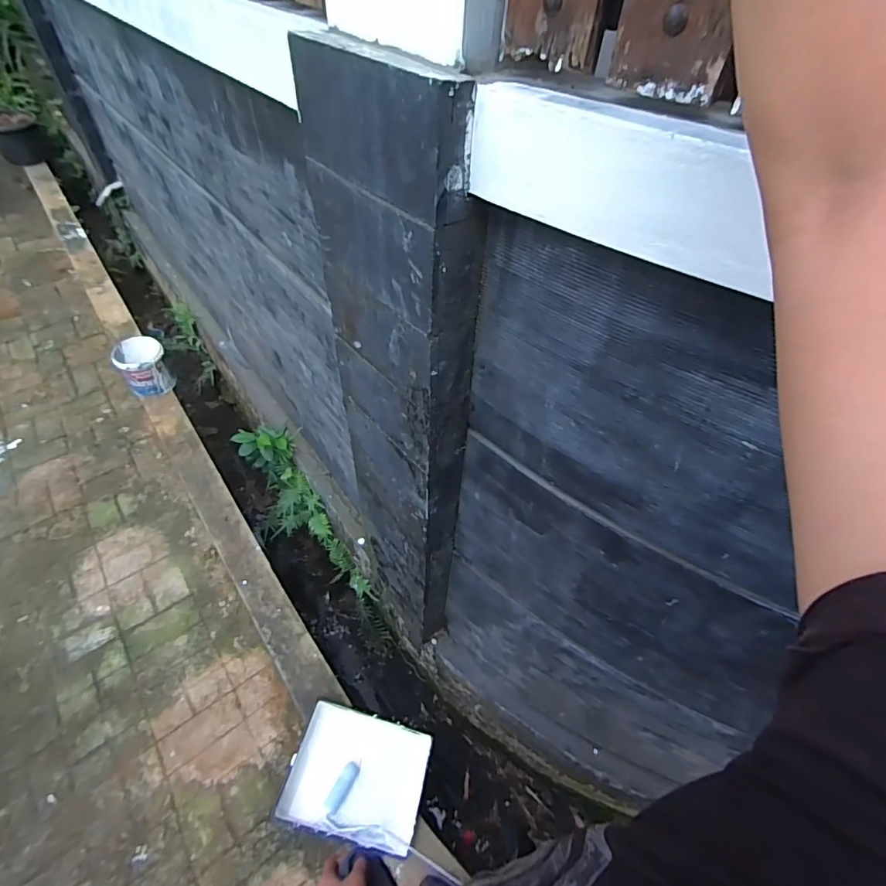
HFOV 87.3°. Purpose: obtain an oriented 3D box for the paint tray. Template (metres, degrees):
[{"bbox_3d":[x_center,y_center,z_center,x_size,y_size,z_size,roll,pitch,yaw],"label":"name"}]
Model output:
[{"bbox_3d":[-0.228,0.885,1.244,0.354,0.054,0.270,11,48,6],"label":"paint tray"}]

